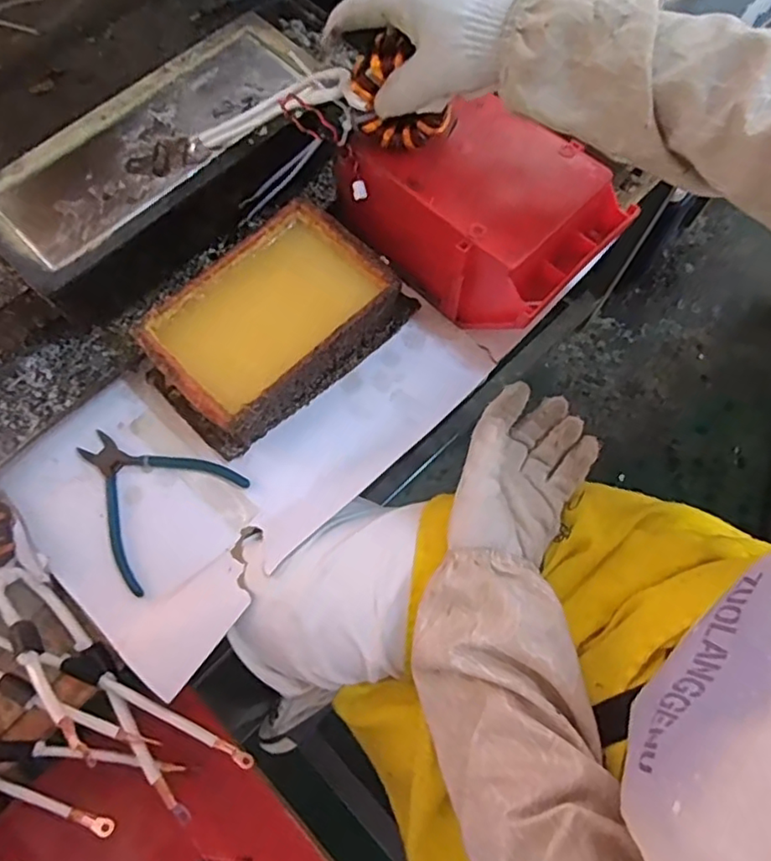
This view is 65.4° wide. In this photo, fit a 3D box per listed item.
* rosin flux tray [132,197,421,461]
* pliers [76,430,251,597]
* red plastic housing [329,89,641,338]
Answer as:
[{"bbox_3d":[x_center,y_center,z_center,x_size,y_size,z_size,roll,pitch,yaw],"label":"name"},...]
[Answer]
[{"bbox_3d":[-0.100,-0.096,0.540,0.227,0.061,0.135,-43,75,-13],"label":"rosin flux tray"},{"bbox_3d":[-0.210,0.049,0.523,0.134,0.008,0.125,39,76,13],"label":"pliers"},{"bbox_3d":[0.084,-0.195,0.542,0.204,0.104,0.137,41,76,14],"label":"red plastic housing"}]

